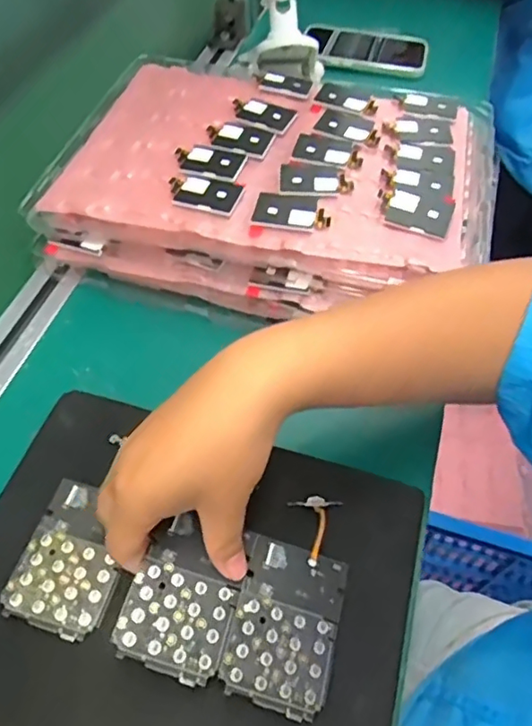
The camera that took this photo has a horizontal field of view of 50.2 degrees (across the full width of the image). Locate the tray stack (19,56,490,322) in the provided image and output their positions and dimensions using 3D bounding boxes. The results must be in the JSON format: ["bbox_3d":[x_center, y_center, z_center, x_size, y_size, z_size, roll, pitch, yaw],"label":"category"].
[{"bbox_3d":[0.008,-0.157,0.489,0.345,0.061,0.258,13,54,8],"label":"tray stack"}]

